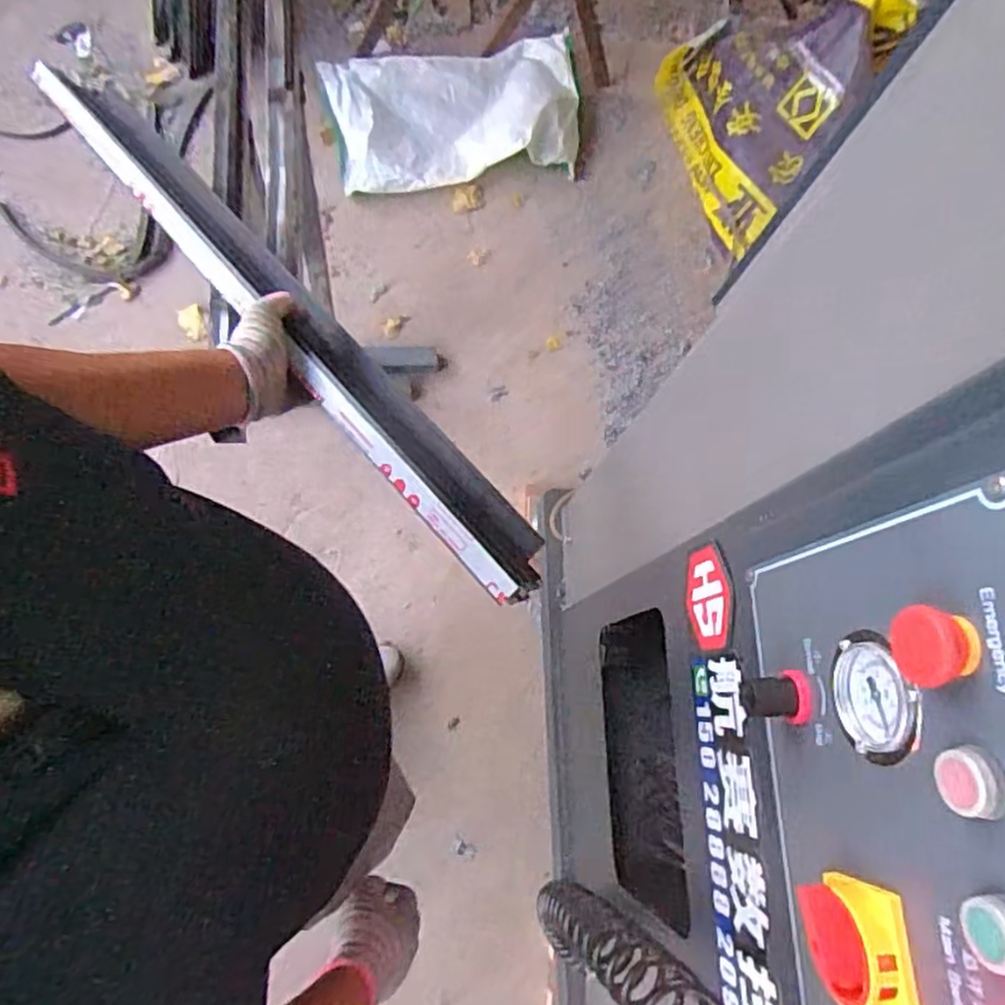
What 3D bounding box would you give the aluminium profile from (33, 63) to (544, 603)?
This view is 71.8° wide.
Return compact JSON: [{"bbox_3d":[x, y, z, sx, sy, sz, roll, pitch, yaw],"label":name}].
[{"bbox_3d":[-0.234,-0.203,0.716,0.080,0.079,0.786,-40,72,-10],"label":"aluminium profile"}]

